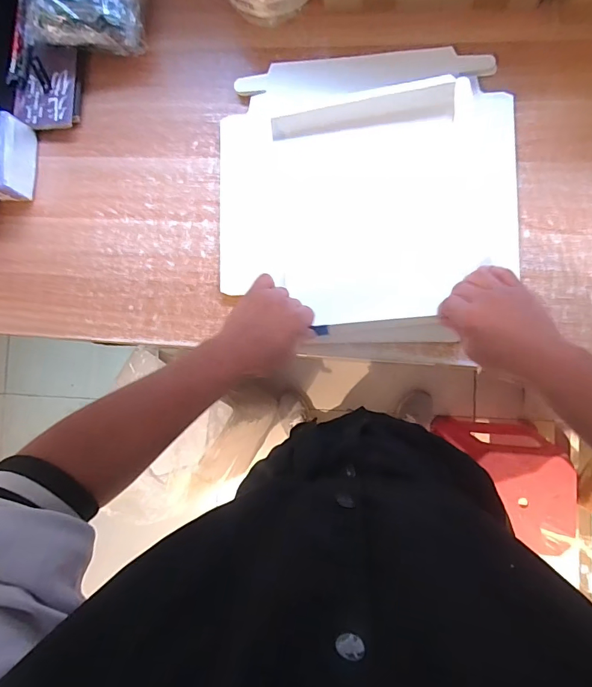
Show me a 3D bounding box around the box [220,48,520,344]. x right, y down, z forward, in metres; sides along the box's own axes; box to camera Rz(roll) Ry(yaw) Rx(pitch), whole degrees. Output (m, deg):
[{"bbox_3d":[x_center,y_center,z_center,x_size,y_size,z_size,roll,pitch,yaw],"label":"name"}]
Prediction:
[{"bbox_3d":[0.076,-0.193,0.492,0.359,0.035,0.351,0,90,8],"label":"box"}]

